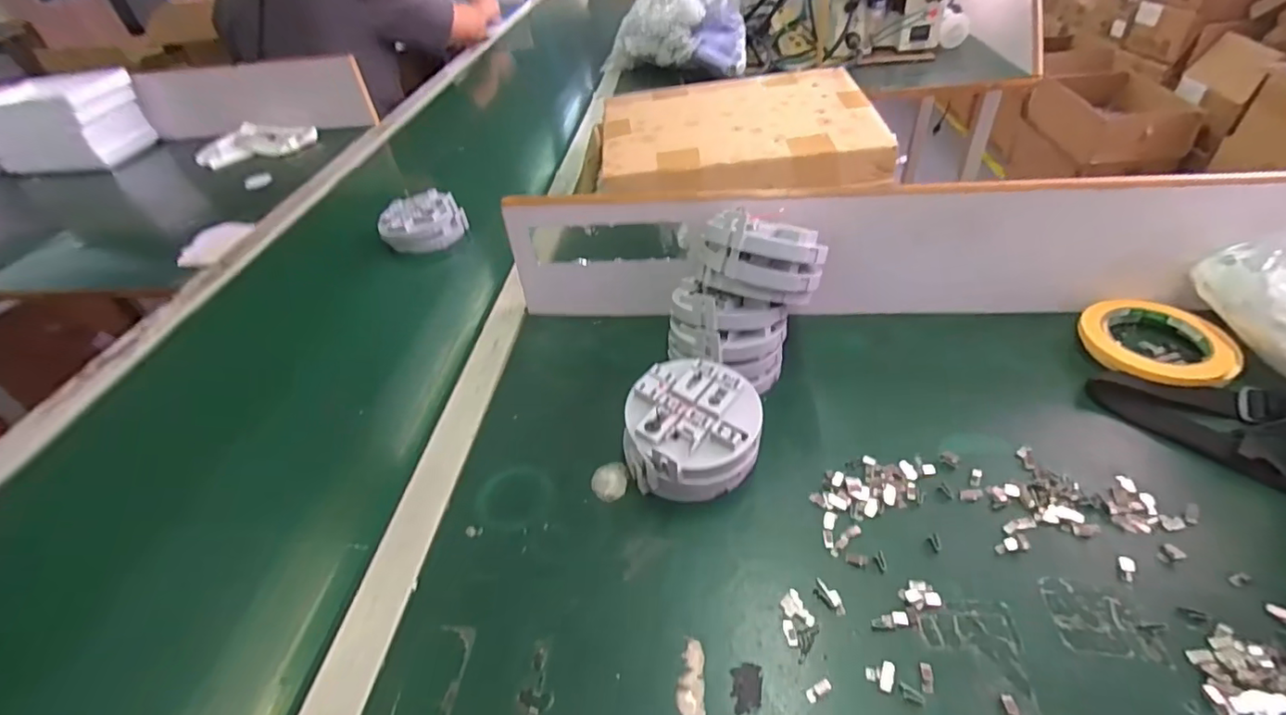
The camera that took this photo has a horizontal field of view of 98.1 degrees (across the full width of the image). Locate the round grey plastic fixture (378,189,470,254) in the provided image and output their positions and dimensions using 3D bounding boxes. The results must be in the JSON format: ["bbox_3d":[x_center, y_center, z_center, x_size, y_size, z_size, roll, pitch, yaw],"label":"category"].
[{"bbox_3d":[-0.307,-0.190,0.780,0.114,0.049,0.088,-22,44,-15],"label":"round grey plastic fixture"}]

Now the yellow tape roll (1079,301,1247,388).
[{"bbox_3d":[0.453,-0.013,0.492,0.104,0.023,0.104,-4,43,4],"label":"yellow tape roll"}]

